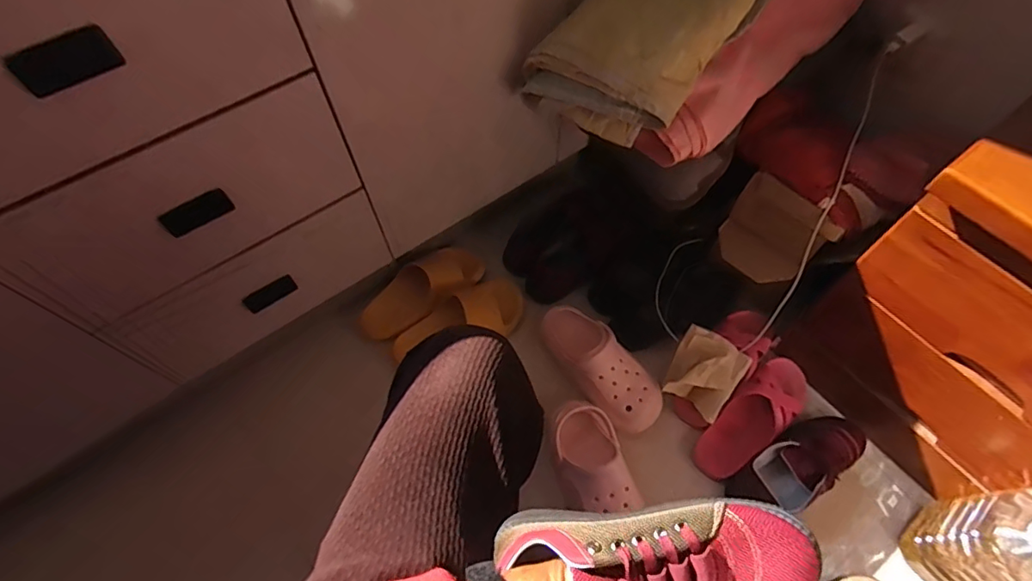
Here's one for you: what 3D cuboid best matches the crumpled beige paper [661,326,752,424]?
[{"bbox_3d":[0.319,0.140,0.894,0.111,0.055,0.132,31,98,27],"label":"crumpled beige paper"}]

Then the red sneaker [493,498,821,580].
[{"bbox_3d":[0.098,0.210,0.382,0.223,0.087,0.100,-2,61,3],"label":"red sneaker"}]

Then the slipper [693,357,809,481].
[{"bbox_3d":[0.413,0.212,0.908,0.269,0.061,0.096,-35,66,-17],"label":"slipper"}]

